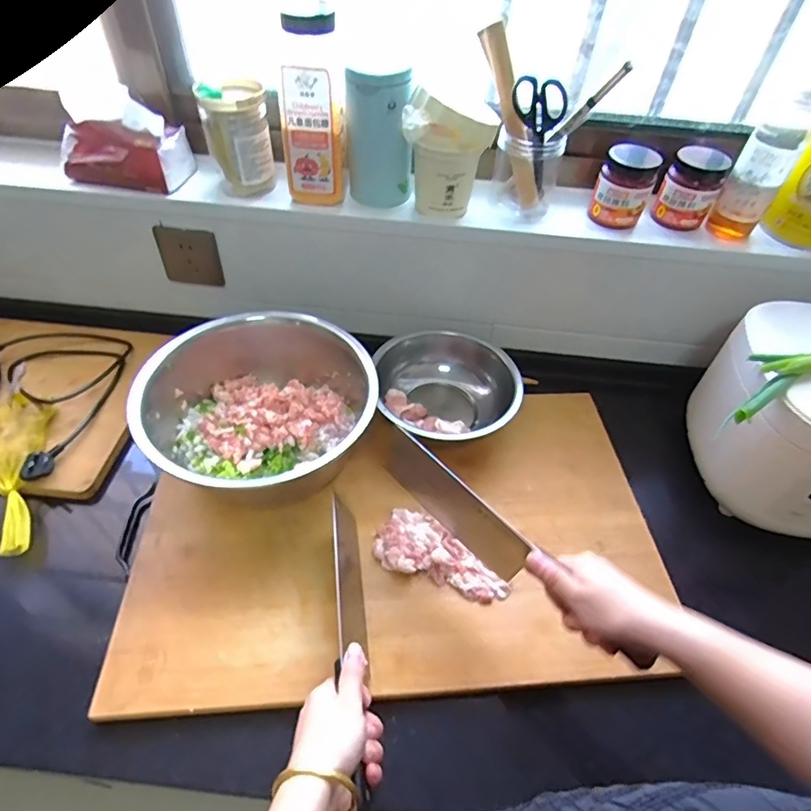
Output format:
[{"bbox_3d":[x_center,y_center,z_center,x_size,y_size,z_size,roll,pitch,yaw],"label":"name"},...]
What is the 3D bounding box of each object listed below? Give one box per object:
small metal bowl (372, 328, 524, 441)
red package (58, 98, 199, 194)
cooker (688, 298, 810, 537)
[{"bbox_3d":[0.058,-0.015,0.695,0.191,0.083,0.170,-5,49,-9],"label":"small metal bowl"},{"bbox_3d":[-0.377,-0.344,0.667,0.158,0.100,0.079,2,48,-2],"label":"red package"},{"bbox_3d":[0.473,0.017,0.608,0.211,0.179,0.221,2,48,-2],"label":"cooker"}]

